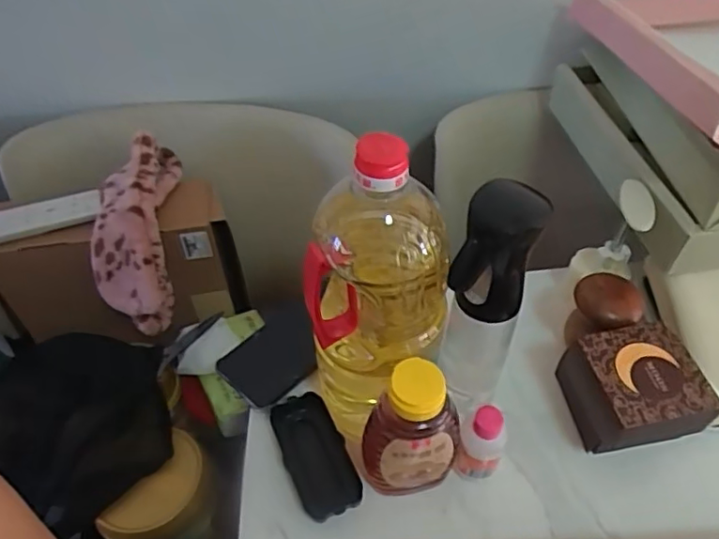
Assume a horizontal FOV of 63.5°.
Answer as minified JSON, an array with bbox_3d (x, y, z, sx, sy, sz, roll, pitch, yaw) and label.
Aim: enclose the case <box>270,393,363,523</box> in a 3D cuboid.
[{"bbox_3d":[-0.039,0.165,0.517,0.053,0.024,0.114,-24,53,-18],"label":"case"}]

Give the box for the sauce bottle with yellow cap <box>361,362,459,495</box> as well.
[{"bbox_3d":[0.042,0.128,0.457,0.077,0.145,0.048,-15,51,-11],"label":"sauce bottle with yellow cap"}]

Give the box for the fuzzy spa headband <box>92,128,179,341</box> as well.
[{"bbox_3d":[-0.252,-0.043,0.663,0.084,0.084,0.227,1,83,2],"label":"fuzzy spa headband"}]

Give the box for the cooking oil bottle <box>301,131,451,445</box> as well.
[{"bbox_3d":[0.014,0.023,0.454,0.105,0.264,0.098,5,50,6],"label":"cooking oil bottle"}]

